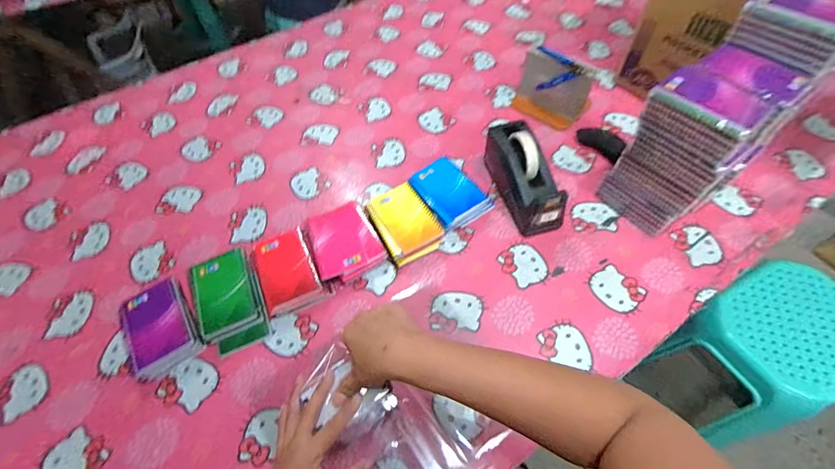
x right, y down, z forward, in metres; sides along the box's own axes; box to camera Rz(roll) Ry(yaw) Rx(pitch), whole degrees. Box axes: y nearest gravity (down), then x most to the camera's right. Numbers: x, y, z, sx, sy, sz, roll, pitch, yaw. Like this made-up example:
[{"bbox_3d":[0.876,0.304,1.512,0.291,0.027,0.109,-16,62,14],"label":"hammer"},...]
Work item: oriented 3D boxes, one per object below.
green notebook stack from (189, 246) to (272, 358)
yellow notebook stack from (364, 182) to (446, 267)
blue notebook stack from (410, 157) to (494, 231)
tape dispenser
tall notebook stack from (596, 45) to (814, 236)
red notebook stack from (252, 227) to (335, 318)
[{"bbox_3d":[-0.308,0.105,0.613,0.100,0.050,0.163,-21,58,-11],"label":"green notebook stack"},{"bbox_3d":[-0.027,-0.020,0.688,0.107,0.043,0.136,-30,60,-16],"label":"yellow notebook stack"},{"bbox_3d":[0.062,-0.077,0.714,0.114,0.041,0.144,-34,61,-18],"label":"blue notebook stack"},{"bbox_3d":[0.193,-0.110,0.686,0.077,0.118,0.198,-14,57,-7],"label":"tape dispenser"},{"bbox_3d":[0.459,-0.147,0.628,0.200,0.230,0.146,-34,61,-18],"label":"tall notebook stack"},{"bbox_3d":[-0.222,0.060,0.640,0.102,0.036,0.150,-27,59,-15],"label":"red notebook stack"}]

